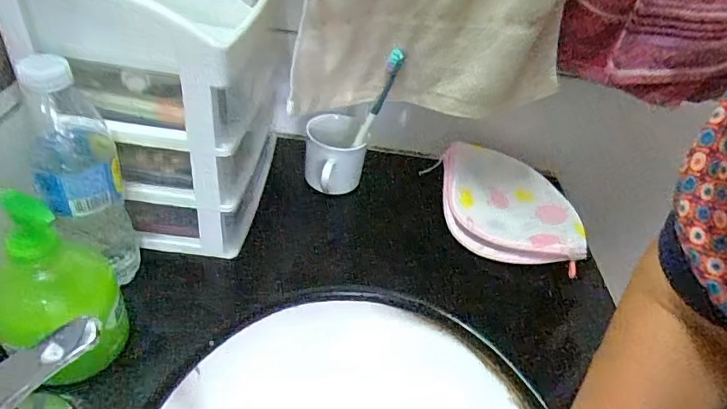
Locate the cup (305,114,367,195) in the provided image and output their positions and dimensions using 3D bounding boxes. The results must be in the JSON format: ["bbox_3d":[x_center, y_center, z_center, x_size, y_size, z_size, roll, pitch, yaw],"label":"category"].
[{"bbox_3d":[-0.035,-0.067,0.584,0.071,0.080,0.077,1,42,-12],"label":"cup"}]

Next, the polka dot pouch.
[{"bbox_3d":[0.178,-0.004,0.585,0.175,0.042,0.181,7,42,-6],"label":"polka dot pouch"}]

